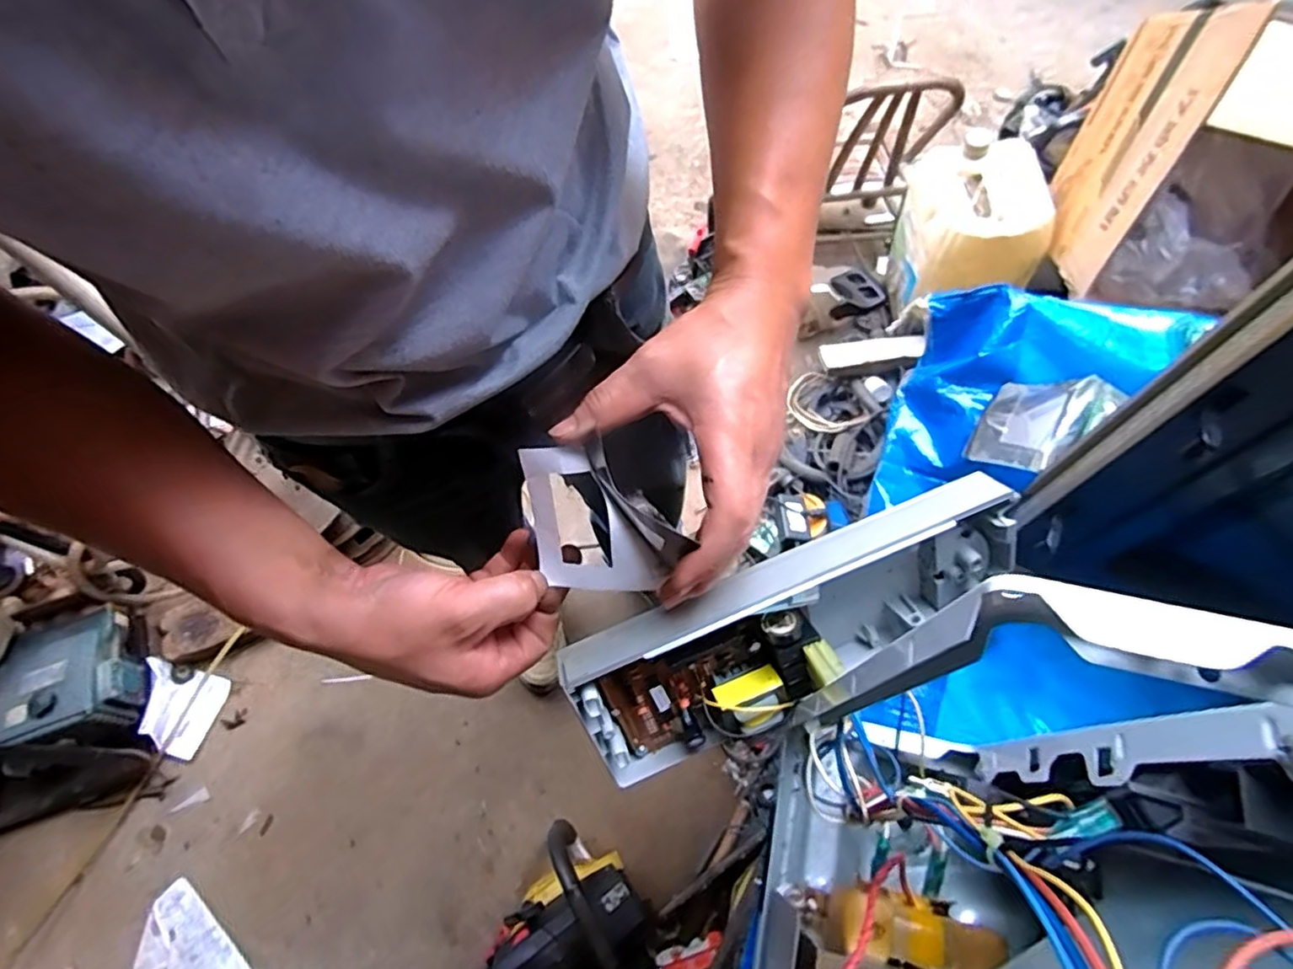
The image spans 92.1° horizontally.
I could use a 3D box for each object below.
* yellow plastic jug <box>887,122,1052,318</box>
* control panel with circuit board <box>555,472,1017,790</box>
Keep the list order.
[{"bbox_3d":[0.651,-0.503,1.322,0.220,0.322,0.322,1,66,3],"label":"yellow plastic jug"},{"bbox_3d":[0.083,0.083,0.345,0.250,0.096,0.074,-22,67,-7],"label":"control panel with circuit board"}]

